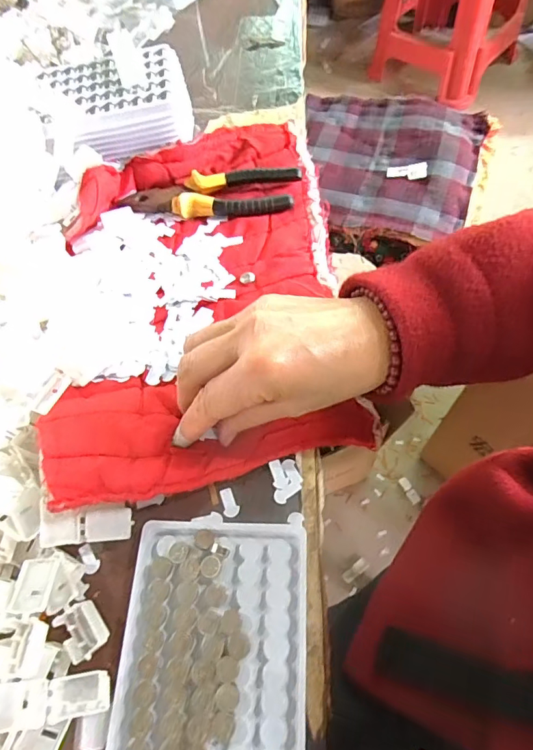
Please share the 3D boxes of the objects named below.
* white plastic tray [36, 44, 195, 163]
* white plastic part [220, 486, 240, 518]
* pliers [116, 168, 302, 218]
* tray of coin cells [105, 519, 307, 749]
[{"bbox_3d":[-0.124,-0.228,0.394,0.117,0.028,0.104,-14,62,-5],"label":"white plastic tray"},{"bbox_3d":[-0.022,0.075,0.278,0.009,0.004,0.018,-15,62,-5],"label":"white plastic part"},{"bbox_3d":[-0.048,-0.150,0.384,0.145,0.015,0.039,1,62,3],"label":"pliers"},{"bbox_3d":[-0.027,0.142,0.238,0.094,0.009,0.128,2,62,4],"label":"tray of coin cells"}]

